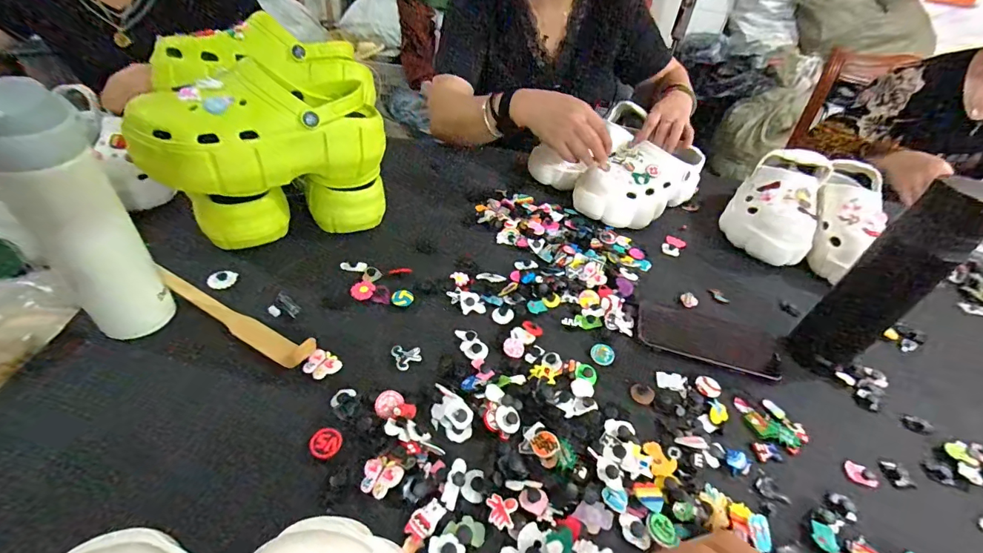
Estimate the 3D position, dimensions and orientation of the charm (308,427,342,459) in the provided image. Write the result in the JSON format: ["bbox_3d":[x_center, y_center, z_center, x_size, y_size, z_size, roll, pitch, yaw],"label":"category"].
[{"bbox_3d":[-0.142,0.143,0.361,0.024,0.005,0.025,8,65,-17],"label":"charm"}]

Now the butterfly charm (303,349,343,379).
[{"bbox_3d":[-0.168,0.086,0.416,0.029,0.008,0.029,28,44,20],"label":"butterfly charm"}]

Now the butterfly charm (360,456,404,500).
[{"bbox_3d":[-0.090,0.161,0.338,0.033,0.007,0.027,24,43,16],"label":"butterfly charm"}]

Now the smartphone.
[{"bbox_3d":[0.269,0.074,0.522,0.166,0.006,0.082,16,41,8],"label":"smartphone"}]

